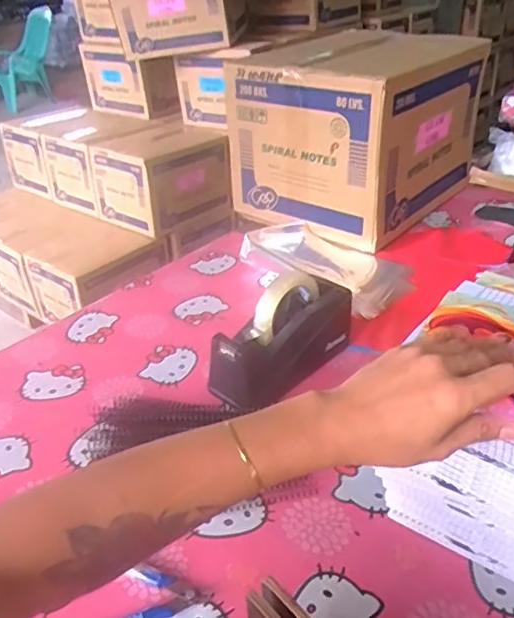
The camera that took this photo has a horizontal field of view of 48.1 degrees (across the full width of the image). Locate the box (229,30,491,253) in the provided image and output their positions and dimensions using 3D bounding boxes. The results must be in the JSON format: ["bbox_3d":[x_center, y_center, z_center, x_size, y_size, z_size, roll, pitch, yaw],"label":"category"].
[{"bbox_3d":[0.201,-0.361,1.166,0.359,0.297,0.408,25,42,35],"label":"box"}]

